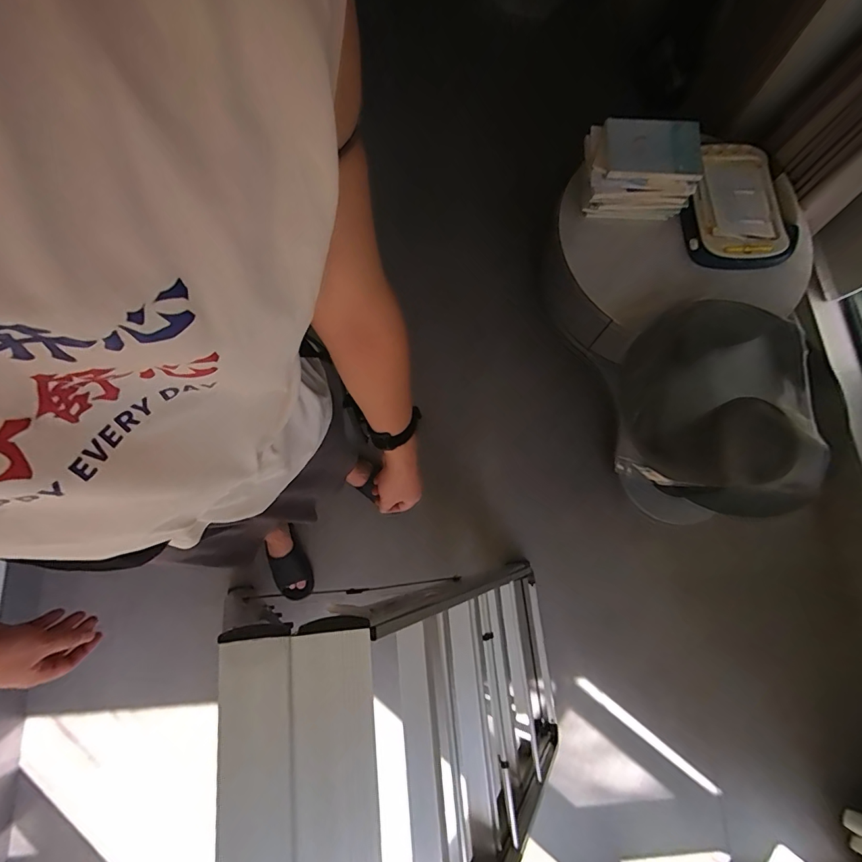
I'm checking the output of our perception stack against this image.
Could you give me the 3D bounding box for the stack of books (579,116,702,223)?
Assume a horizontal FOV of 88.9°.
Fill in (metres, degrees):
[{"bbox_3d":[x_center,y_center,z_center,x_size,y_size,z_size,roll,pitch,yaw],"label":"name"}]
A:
[{"bbox_3d":[0.608,-0.762,1.277,0.308,0.176,0.206,4,77,3],"label":"stack of books"}]

